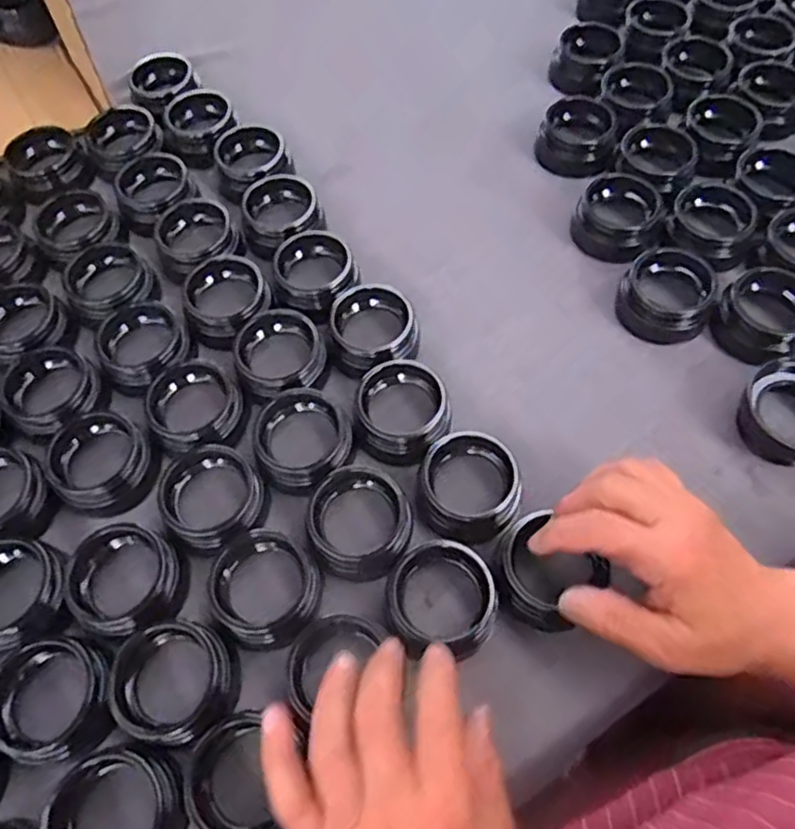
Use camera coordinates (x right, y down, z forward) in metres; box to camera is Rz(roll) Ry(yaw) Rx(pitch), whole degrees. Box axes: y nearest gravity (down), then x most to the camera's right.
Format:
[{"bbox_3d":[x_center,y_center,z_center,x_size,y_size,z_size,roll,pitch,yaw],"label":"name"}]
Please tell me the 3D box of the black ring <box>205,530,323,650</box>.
[{"bbox_3d":[-0.077,0.100,0.390,0.060,0.034,0.055,-1,61,2],"label":"black ring"}]

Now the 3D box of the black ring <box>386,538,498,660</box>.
[{"bbox_3d":[0.027,0.106,0.393,0.061,0.030,0.064,-1,61,2],"label":"black ring"}]

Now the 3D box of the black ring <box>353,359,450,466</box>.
[{"bbox_3d":[0.004,-0.004,0.451,0.059,0.038,0.063,-1,61,2],"label":"black ring"}]

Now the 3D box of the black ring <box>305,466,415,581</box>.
[{"bbox_3d":[-0.022,0.065,0.416,0.062,0.036,0.064,-1,61,2],"label":"black ring"}]

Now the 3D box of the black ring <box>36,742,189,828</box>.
[{"bbox_3d":[-0.144,0.206,0.341,0.059,0.038,0.062,-1,61,2],"label":"black ring"}]

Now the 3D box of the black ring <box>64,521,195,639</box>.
[{"bbox_3d":[-0.162,0.098,0.401,0.063,0.030,0.057,-30,64,-13],"label":"black ring"}]

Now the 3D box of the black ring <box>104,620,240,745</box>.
[{"bbox_3d":[-0.124,0.145,0.367,0.066,0.025,0.059,14,63,10],"label":"black ring"}]

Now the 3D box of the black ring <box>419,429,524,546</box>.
[{"bbox_3d":[0.046,0.045,0.427,0.063,0.030,0.063,-1,61,2],"label":"black ring"}]

